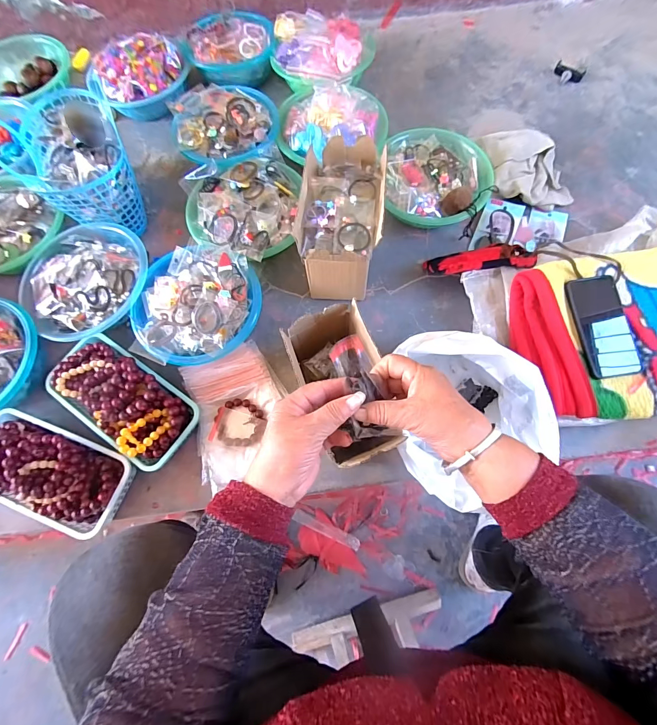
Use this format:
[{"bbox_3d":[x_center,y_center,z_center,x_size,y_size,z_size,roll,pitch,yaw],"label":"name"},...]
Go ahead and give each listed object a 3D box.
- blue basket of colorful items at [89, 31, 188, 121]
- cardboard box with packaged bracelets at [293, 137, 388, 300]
[{"bbox_3d":[-0.437,-0.657,0.818,0.212,0.087,0.176,-33,73,-9],"label":"blue basket of colorful items"},{"bbox_3d":[0.024,-0.241,0.632,0.127,0.176,0.221,5,71,4],"label":"cardboard box with packaged bracelets"}]

